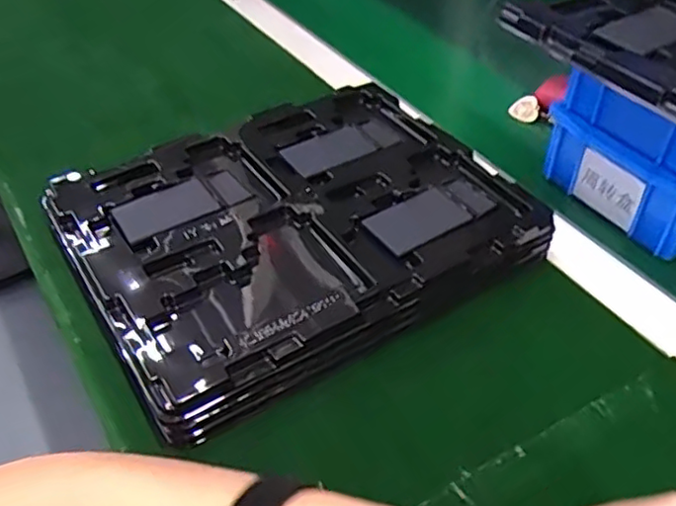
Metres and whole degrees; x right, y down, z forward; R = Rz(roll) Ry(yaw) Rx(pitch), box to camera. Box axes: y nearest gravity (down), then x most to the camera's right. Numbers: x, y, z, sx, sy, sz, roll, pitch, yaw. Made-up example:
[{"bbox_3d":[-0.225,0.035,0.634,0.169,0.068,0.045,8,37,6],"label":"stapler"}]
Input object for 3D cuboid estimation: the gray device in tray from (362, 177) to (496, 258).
[{"bbox_3d":[0.063,-0.026,0.435,0.085,0.011,0.040,-24,49,-26],"label":"gray device in tray"}]

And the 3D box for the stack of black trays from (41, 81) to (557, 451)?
[{"bbox_3d":[-0.027,-0.020,0.445,0.274,0.043,0.210,-23,48,-25],"label":"stack of black trays"}]

